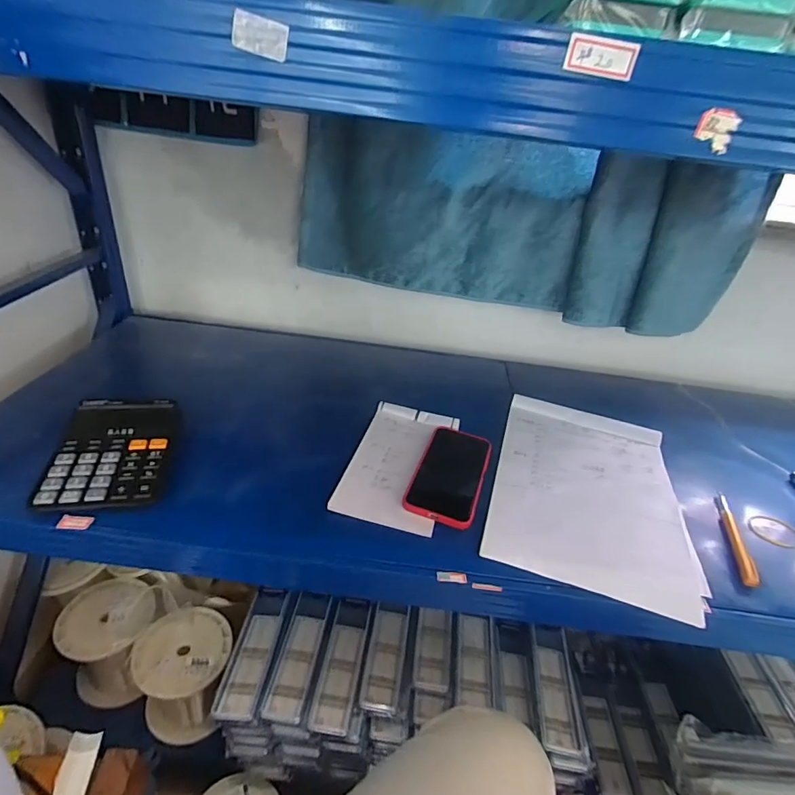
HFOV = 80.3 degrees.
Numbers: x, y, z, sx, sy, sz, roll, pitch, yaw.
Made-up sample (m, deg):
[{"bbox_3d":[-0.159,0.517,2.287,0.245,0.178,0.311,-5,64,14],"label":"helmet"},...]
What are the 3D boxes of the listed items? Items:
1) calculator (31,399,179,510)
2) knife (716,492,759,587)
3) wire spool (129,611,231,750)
[{"bbox_3d":[-0.310,0.059,0.517,0.111,0.041,0.141,-2,33,-14],"label":"calculator"},{"bbox_3d":[0.374,0.151,0.522,0.013,0.014,0.140,15,33,12],"label":"knife"},{"bbox_3d":[-0.323,0.437,0.733,0.128,0.172,0.118,5,32,-3],"label":"wire spool"}]

